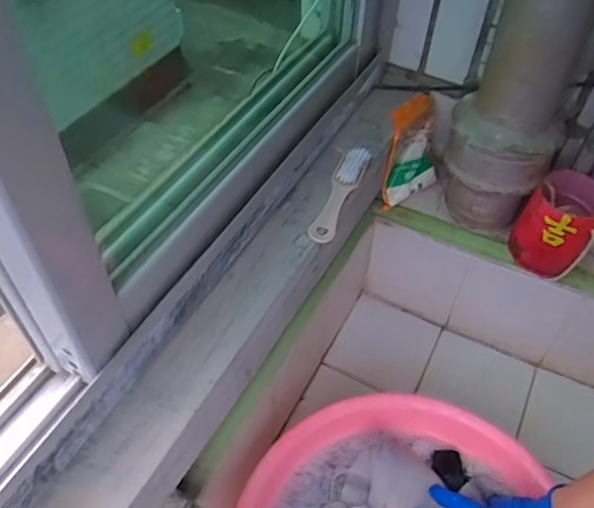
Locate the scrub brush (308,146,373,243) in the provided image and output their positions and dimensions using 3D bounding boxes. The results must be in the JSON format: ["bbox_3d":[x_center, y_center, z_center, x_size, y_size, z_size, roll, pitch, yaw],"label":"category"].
[{"bbox_3d":[0.055,-0.079,0.704,0.035,0.019,0.168,16,52,11],"label":"scrub brush"}]

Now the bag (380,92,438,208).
[{"bbox_3d":[0.175,-0.155,0.840,0.067,0.137,0.124,31,56,21],"label":"bag"}]

